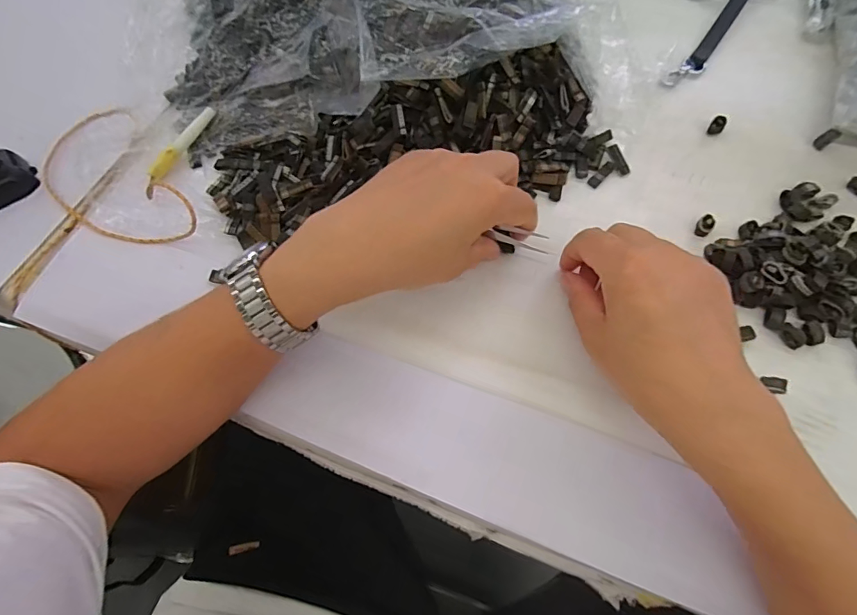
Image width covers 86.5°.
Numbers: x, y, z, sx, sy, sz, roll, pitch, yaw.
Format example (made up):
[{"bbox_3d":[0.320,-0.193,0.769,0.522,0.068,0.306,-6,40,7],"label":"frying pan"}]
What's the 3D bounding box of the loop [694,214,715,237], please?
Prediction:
[{"bbox_3d":[0.223,-0.066,0.367,0.015,0.012,0.012,-42,74,-12],"label":"loop"}]

